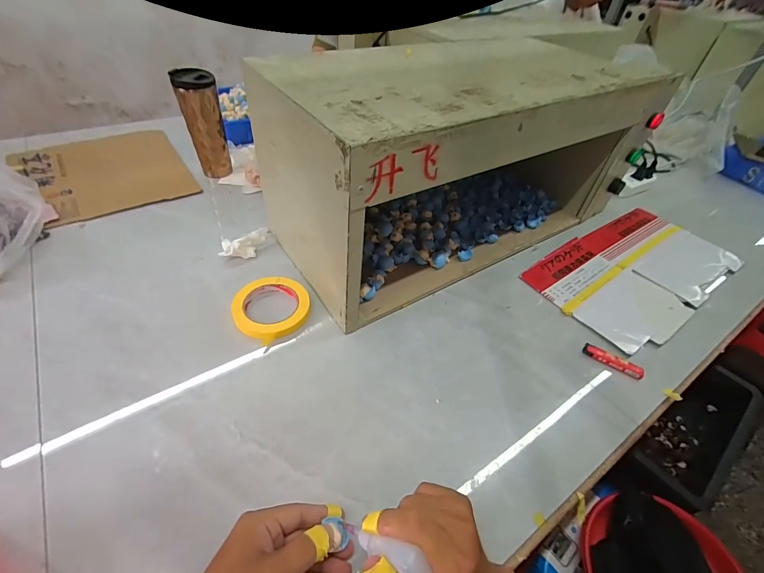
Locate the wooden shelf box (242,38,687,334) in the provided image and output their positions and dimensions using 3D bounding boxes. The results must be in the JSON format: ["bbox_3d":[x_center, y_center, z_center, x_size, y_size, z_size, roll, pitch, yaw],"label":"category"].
[{"bbox_3d":[0.137,-0.221,0.631,0.616,0.282,0.279,-23,53,-26],"label":"wooden shelf box"}]

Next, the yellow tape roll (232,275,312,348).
[{"bbox_3d":[-0.166,0.029,0.541,0.108,0.017,0.108,3,46,-4],"label":"yellow tape roll"}]

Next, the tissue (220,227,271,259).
[{"bbox_3d":[-0.231,-0.073,0.626,0.098,0.034,0.041,-31,57,-31],"label":"tissue"}]

